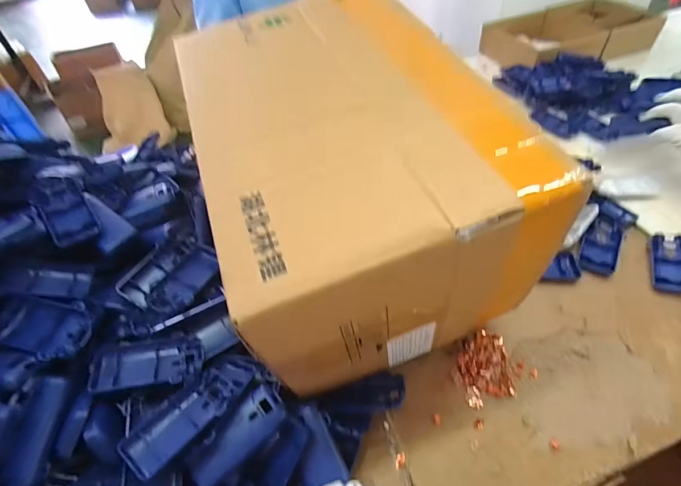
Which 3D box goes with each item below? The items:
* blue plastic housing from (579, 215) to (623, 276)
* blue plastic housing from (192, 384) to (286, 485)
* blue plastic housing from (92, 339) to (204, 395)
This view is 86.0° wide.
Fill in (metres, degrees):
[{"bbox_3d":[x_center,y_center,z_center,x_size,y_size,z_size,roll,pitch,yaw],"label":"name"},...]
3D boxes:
[{"bbox_3d":[0.372,0.001,0.519,0.042,0.016,0.099,22,54,23],"label":"blue plastic housing"},{"bbox_3d":[-0.096,0.178,0.340,0.091,0.024,0.037,-42,81,-20],"label":"blue plastic housing"},{"bbox_3d":[-0.189,0.122,0.363,0.100,0.028,0.047,-11,48,-4],"label":"blue plastic housing"}]

